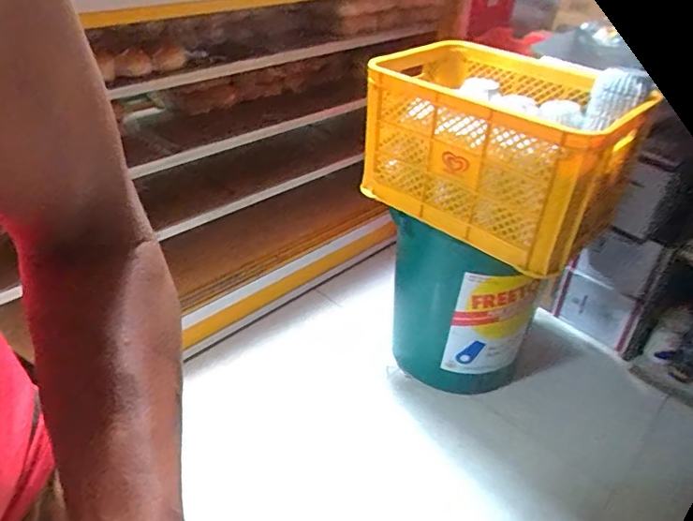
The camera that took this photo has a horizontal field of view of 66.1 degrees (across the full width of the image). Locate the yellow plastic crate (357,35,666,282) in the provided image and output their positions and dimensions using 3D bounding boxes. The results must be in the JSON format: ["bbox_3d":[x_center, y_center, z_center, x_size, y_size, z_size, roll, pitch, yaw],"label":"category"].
[{"bbox_3d":[0.336,-0.267,1.187,0.553,0.304,0.395,31,43,33],"label":"yellow plastic crate"}]

